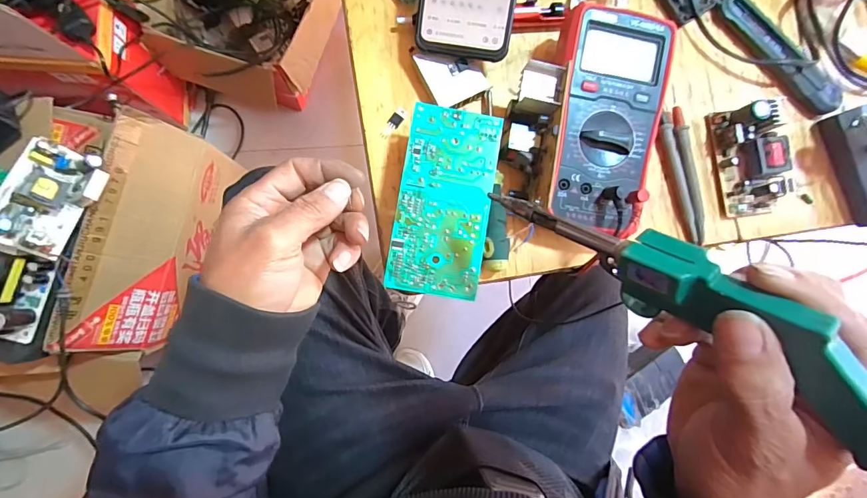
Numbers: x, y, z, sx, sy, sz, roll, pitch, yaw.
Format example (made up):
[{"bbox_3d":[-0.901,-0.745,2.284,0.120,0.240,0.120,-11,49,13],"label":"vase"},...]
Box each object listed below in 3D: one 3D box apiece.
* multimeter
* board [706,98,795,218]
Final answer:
[{"bbox_3d":[0.139,-0.103,0.366,0.092,0.054,0.179,10,85,-5],"label":"multimeter"},{"bbox_3d":[0.295,-0.082,0.392,0.055,0.037,0.097,-11,87,-6],"label":"board"}]

